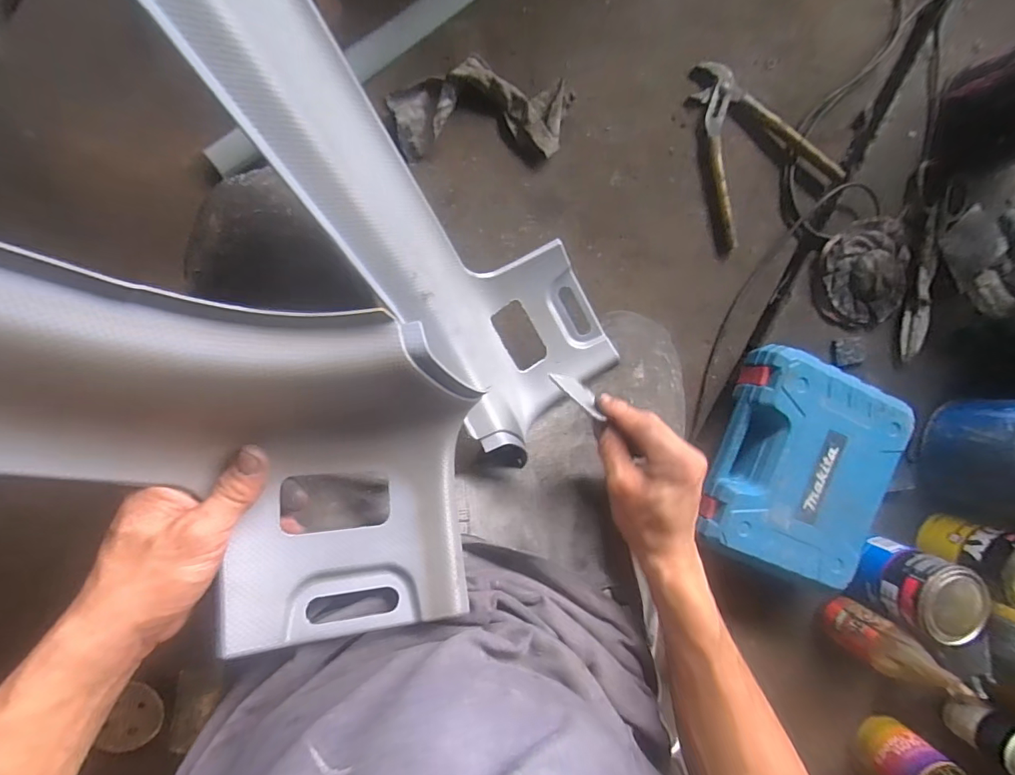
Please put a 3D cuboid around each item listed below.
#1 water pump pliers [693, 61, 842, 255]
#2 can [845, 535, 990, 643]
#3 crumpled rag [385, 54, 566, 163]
[{"bbox_3d":[0.364,-0.340,0.650,0.177,0.029,0.243,-15,95,-7],"label":"water pump pliers"},{"bbox_3d":[0.579,0.284,0.663,0.098,0.121,0.102,-1,94,-10],"label":"can"},{"bbox_3d":[-0.034,-0.348,0.586,0.215,0.032,0.107,-6,94,-7],"label":"crumpled rag"}]

